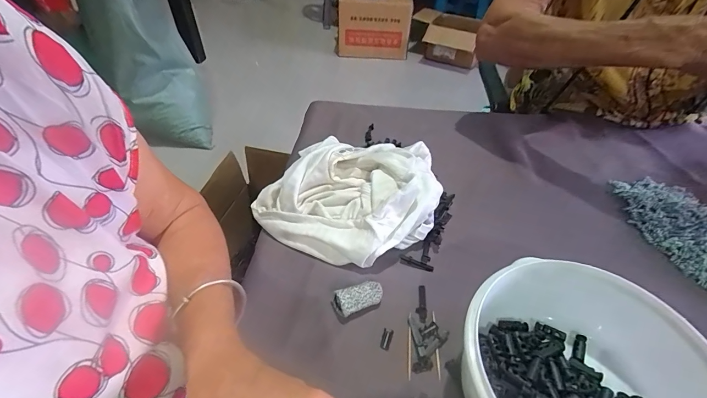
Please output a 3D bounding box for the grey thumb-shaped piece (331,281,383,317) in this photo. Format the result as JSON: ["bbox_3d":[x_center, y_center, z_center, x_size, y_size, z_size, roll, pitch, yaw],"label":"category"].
[{"bbox_3d":[0.005,0.095,0.325,0.047,0.018,0.024,-22,48,-19],"label":"grey thumb-shaped piece"}]

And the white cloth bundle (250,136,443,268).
[{"bbox_3d":[-0.005,-0.005,0.395,0.191,0.066,0.150,17,48,19],"label":"white cloth bundle"}]

